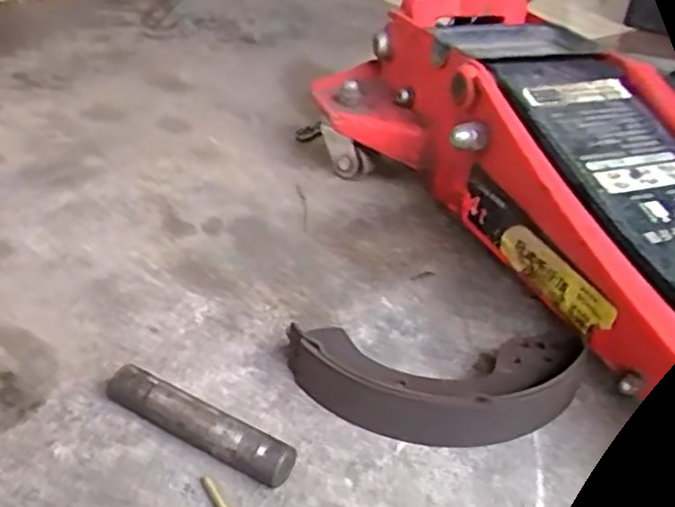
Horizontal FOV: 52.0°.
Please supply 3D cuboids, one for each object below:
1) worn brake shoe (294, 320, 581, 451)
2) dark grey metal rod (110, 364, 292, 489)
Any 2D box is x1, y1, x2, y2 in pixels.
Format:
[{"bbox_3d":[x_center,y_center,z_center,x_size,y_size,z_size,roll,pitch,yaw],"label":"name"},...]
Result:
[{"bbox_3d":[0.070,0.083,0.459,0.198,0.044,0.086,-1,35,-9],"label":"worn brake shoe"},{"bbox_3d":[-0.085,0.105,0.421,0.129,0.024,0.019,21,37,21],"label":"dark grey metal rod"}]

